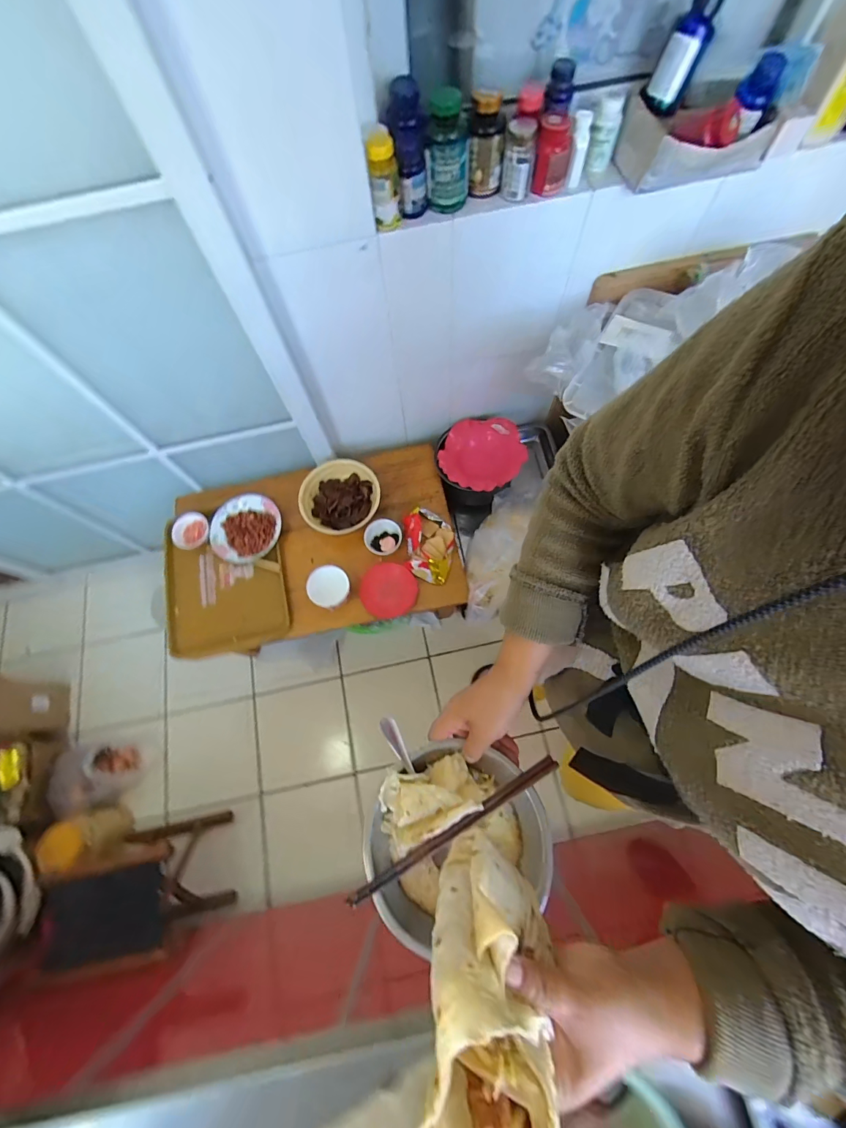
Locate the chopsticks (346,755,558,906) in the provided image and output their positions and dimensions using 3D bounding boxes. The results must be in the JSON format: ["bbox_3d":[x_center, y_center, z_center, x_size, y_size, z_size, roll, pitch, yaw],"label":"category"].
[{"bbox_3d":[0.036,0.272,0.422,0.244,0.015,0.014,-28,65,-11],"label":"chopsticks"}]

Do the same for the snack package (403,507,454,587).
[{"bbox_3d":[0.013,-0.054,1.093,0.146,0.048,0.191,14,70,-4],"label":"snack package"}]

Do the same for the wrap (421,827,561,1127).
[{"bbox_3d":[0.047,0.252,0.262,0.081,0.177,0.061,9,99,7],"label":"wrap"}]

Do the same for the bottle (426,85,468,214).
[{"bbox_3d":[0.039,-0.654,0.650,0.062,0.125,0.063,1,63,3],"label":"bottle"}]

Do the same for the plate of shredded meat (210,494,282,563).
[{"bbox_3d":[-0.495,-0.103,1.136,0.191,0.029,0.194,-5,62,0],"label":"plate of shredded meat"}]

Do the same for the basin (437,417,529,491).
[{"bbox_3d":[0.175,-0.325,1.195,0.242,0.046,0.252,32,68,17],"label":"basin"}]

